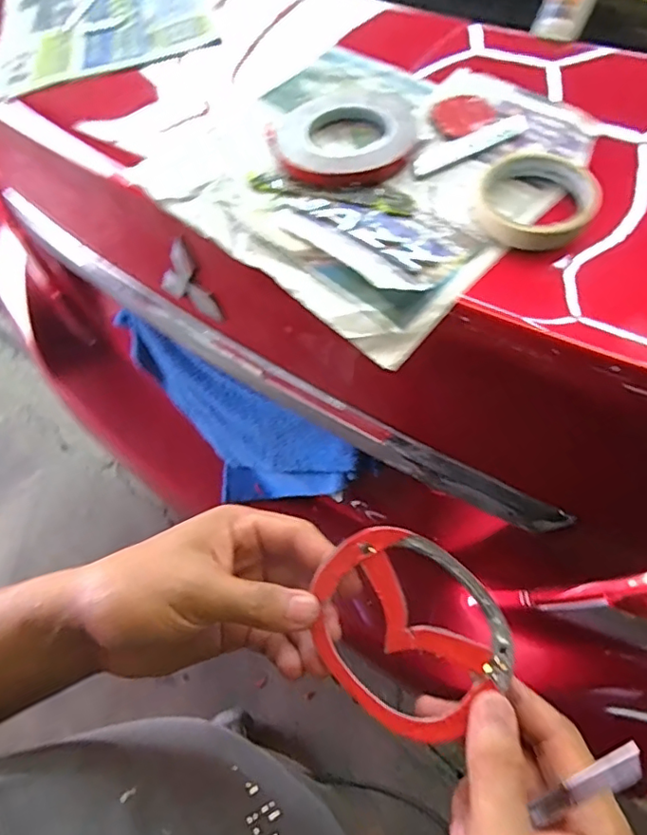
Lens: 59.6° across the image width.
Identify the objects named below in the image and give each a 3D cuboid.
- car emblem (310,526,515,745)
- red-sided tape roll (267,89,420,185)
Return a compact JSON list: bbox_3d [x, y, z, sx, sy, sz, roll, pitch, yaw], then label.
[{"bbox_3d":[0.040,0.103,0.279,0.084,0.005,0.097,-42,71,0],"label":"car emblem"},{"bbox_3d":[0.017,-0.254,0.505,0.126,0.018,0.142,-9,56,-2],"label":"red-sided tape roll"}]

